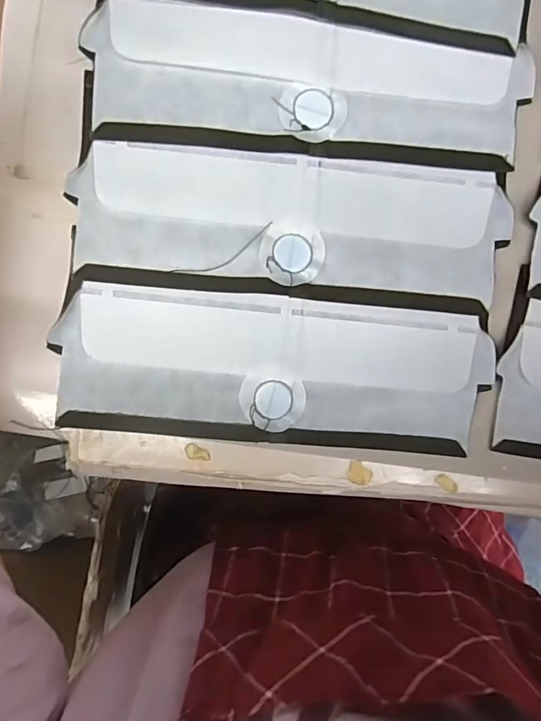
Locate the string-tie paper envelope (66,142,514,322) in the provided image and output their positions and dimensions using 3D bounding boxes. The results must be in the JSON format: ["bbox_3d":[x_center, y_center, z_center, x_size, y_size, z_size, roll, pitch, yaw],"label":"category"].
[{"bbox_3d":[0.015,-0.074,0.259,0.232,0.008,0.077,4,92,-2],"label":"string-tie paper envelope"}]

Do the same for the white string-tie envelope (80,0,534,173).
[{"bbox_3d":[0.025,-0.150,0.254,0.233,0.010,0.074,3,93,-2],"label":"white string-tie envelope"}]

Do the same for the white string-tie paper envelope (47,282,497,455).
[{"bbox_3d":[0.005,0.004,0.262,0.233,0.007,0.079,5,92,-2],"label":"white string-tie paper envelope"}]

